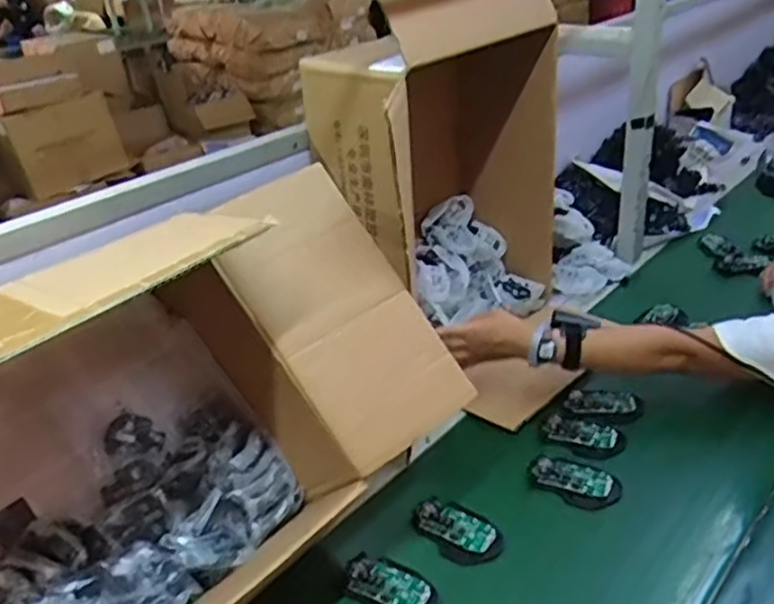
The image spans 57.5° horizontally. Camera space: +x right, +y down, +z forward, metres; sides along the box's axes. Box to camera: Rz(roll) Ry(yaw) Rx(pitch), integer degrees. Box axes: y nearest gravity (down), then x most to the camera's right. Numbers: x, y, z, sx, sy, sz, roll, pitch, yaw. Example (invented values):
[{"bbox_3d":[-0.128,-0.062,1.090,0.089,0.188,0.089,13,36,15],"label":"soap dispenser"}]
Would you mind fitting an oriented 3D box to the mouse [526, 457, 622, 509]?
[{"bbox_3d":[0.242,0.230,0.911,0.114,0.015,0.067,18,36,36],"label":"mouse"}]

